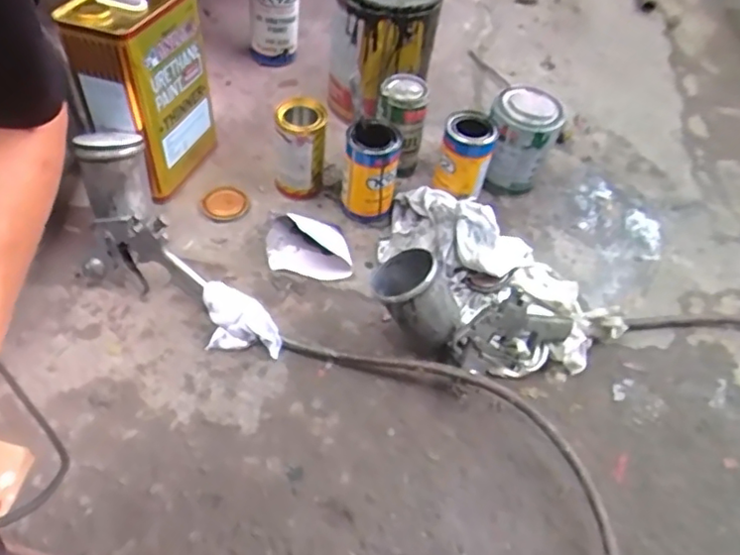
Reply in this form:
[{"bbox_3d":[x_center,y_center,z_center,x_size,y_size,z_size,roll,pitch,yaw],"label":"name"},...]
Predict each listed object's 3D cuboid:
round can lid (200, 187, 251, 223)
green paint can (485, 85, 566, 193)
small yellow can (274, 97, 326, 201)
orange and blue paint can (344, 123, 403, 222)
[{"bbox_3d":[-0.209,-0.105,0.880,0.063,0.011,0.069,2,55,-3],"label":"round can lid"},{"bbox_3d":[0.222,-0.209,0.920,0.097,0.134,0.103,2,55,-3],"label":"green paint can"},{"bbox_3d":[-0.100,-0.181,0.869,0.068,0.137,0.068,2,55,-3],"label":"small yellow can"},{"bbox_3d":[-0.001,-0.149,0.860,0.075,0.126,0.077,5,55,-2],"label":"orange and blue paint can"}]

